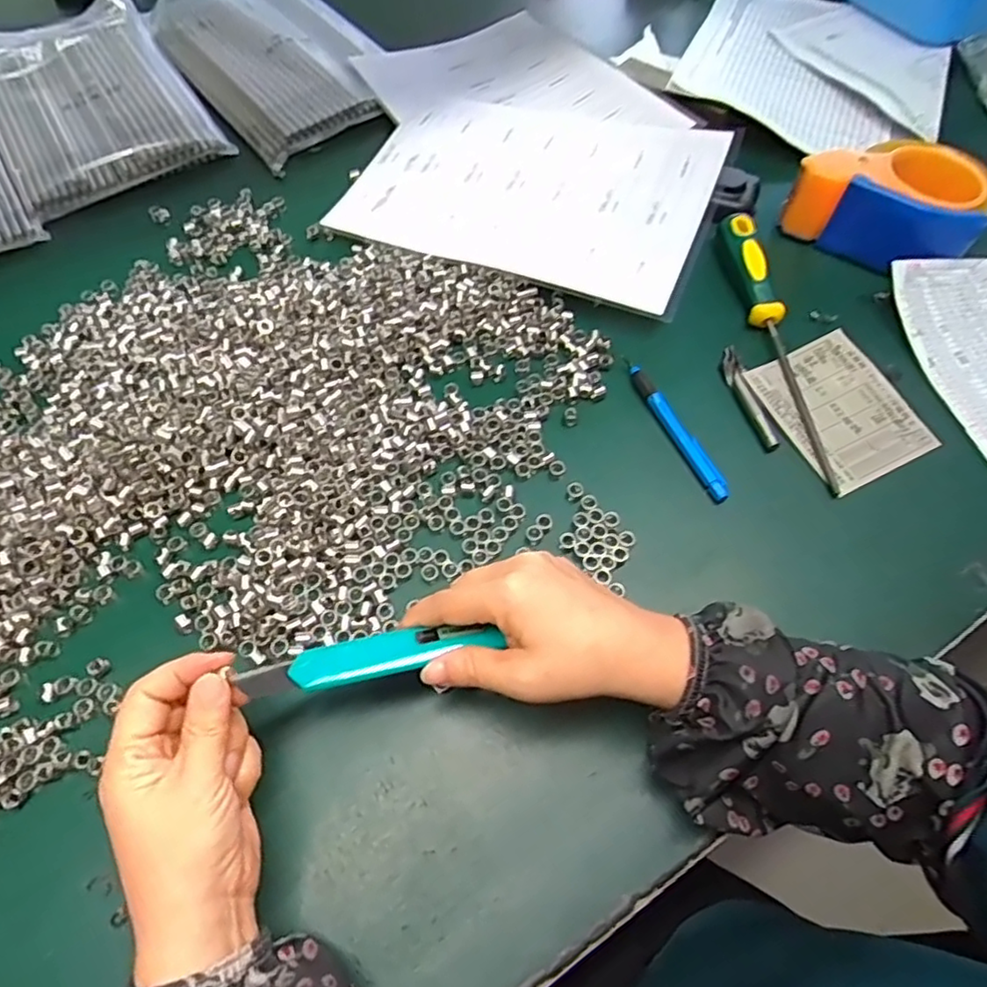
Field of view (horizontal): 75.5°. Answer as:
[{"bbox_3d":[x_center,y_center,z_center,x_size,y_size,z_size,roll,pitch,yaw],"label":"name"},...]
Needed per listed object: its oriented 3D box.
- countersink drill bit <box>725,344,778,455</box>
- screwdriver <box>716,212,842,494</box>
[{"bbox_3d":[0.178,-0.068,0.445,0.013,0.008,0.087,-9,62,-4],"label":"countersink drill bit"},{"bbox_3d":[0.201,-0.114,0.453,0.027,0.023,0.232,-3,62,-1],"label":"screwdriver"}]

